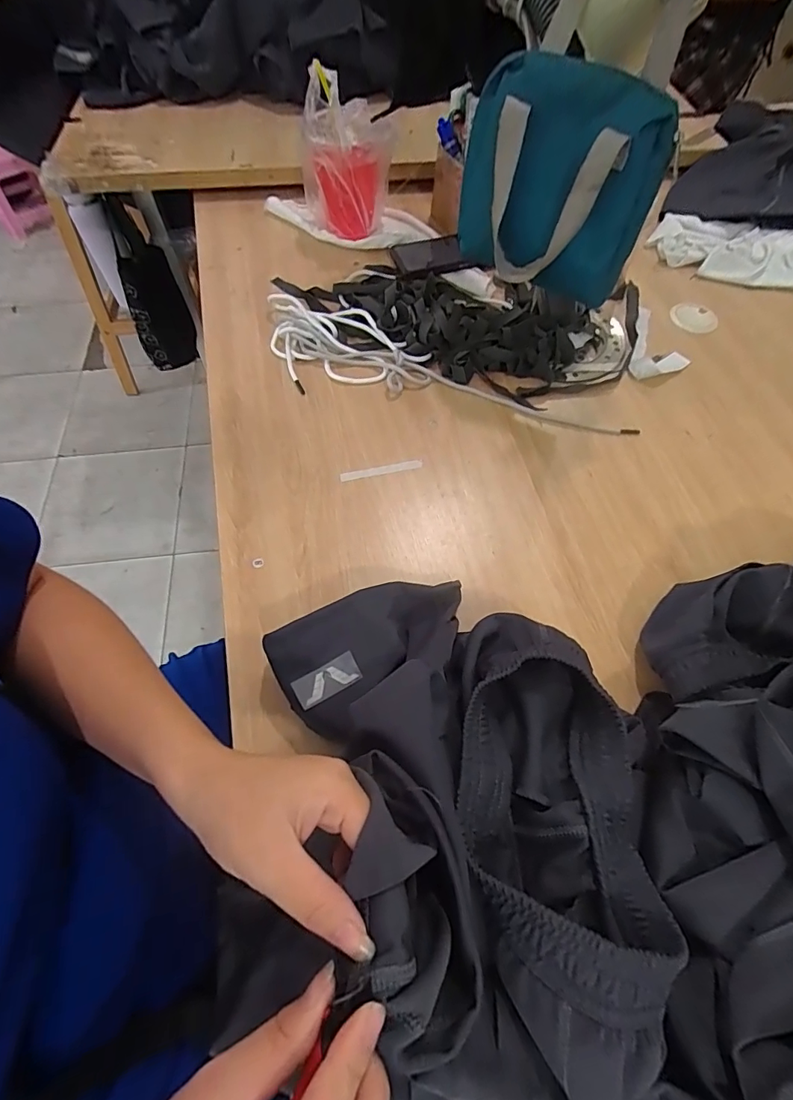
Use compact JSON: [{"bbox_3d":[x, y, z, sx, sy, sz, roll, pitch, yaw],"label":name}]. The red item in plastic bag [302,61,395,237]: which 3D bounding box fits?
[{"bbox_3d":[-0.077,-0.597,0.715,0.130,0.175,0.137,-8,62,-4],"label":"red item in plastic bag"}]

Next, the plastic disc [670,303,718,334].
[{"bbox_3d":[0.436,-0.340,0.692,0.066,0.005,0.063,0,62,0],"label":"plastic disc"}]

